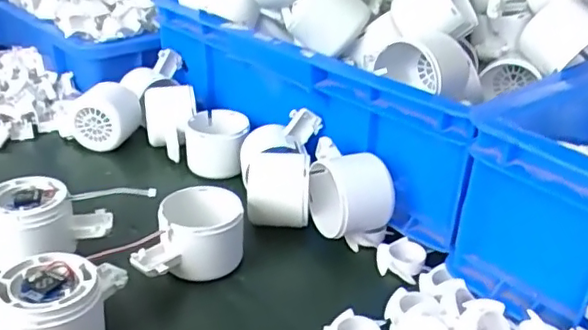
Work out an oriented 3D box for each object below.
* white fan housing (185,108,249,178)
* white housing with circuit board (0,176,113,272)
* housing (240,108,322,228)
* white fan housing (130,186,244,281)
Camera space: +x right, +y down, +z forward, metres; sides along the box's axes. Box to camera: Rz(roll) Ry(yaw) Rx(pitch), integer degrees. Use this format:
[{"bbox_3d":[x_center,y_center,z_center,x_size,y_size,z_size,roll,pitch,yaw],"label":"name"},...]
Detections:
[{"bbox_3d":[-0.072,-0.022,0.576,0.057,0.045,0.065,3,27,0],"label":"white fan housing"},{"bbox_3d":[-0.181,0.042,0.435,0.084,0.053,0.054,-22,36,-38],"label":"white housing with circuit board"},{"bbox_3d":[-0.014,0.001,0.499,0.068,0.058,0.090,3,27,0],"label":"housing"},{"bbox_3d":[-0.077,0.051,0.432,0.082,0.049,0.059,-14,31,-28],"label":"white fan housing"}]

